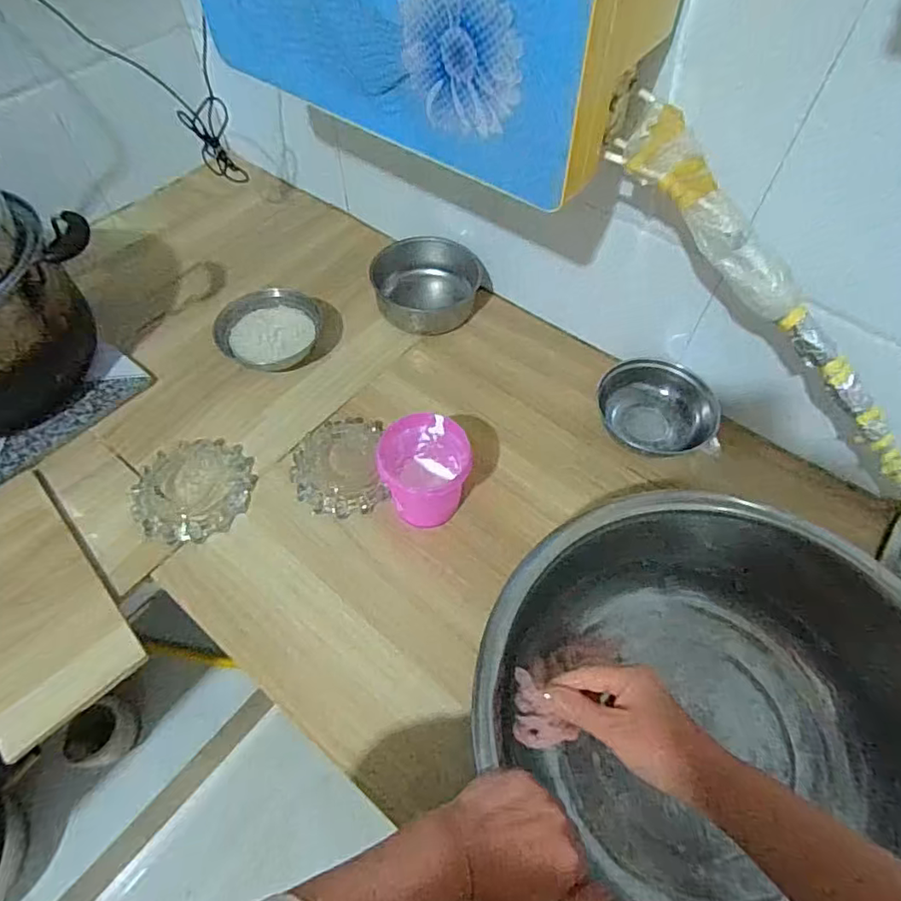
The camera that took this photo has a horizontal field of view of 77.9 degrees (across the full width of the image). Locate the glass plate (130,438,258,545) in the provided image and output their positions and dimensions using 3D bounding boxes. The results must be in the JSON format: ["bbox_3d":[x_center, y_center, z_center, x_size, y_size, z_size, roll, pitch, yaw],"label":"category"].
[{"bbox_3d":[-0.291,0.043,0.634,0.118,0.017,0.129,0,57,-1],"label":"glass plate"}]

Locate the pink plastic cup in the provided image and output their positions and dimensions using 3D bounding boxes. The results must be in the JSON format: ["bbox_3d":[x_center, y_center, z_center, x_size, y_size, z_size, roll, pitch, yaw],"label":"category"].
[{"bbox_3d":[-0.026,0.023,0.605,0.085,0.095,0.091,0,57,-1],"label":"pink plastic cup"}]

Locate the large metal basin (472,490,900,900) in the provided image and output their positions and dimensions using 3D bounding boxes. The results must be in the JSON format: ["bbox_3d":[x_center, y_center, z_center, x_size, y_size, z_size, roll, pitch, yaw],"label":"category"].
[{"bbox_3d":[0.211,0.221,0.465,0.354,0.126,0.354,0,57,-1],"label":"large metal basin"}]

